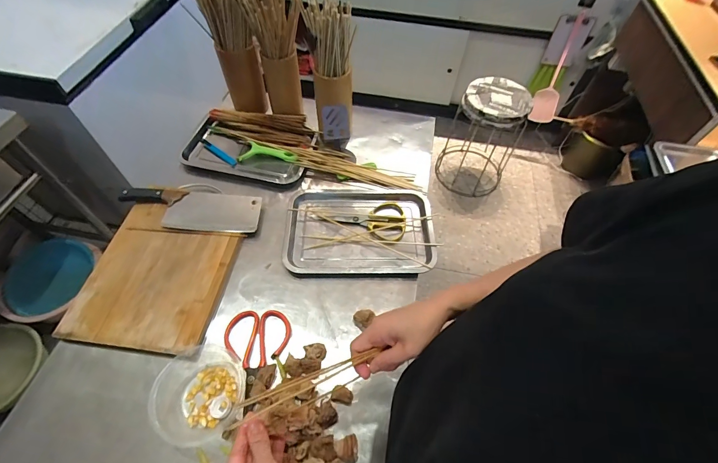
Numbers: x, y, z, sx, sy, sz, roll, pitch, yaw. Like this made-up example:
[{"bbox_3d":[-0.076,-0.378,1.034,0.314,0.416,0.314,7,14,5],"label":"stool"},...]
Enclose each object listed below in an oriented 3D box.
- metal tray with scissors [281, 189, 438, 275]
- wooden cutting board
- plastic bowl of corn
[{"bbox_3d":[0.002,-0.010,0.715,0.302,0.024,0.217,-1,56,2],"label":"metal tray with scissors"},{"bbox_3d":[-0.371,0.058,0.661,0.245,0.036,0.332,5,56,5],"label":"wooden cutting board"},{"bbox_3d":[-0.248,0.247,0.526,0.137,0.051,0.128,-1,56,1],"label":"plastic bowl of corn"}]

